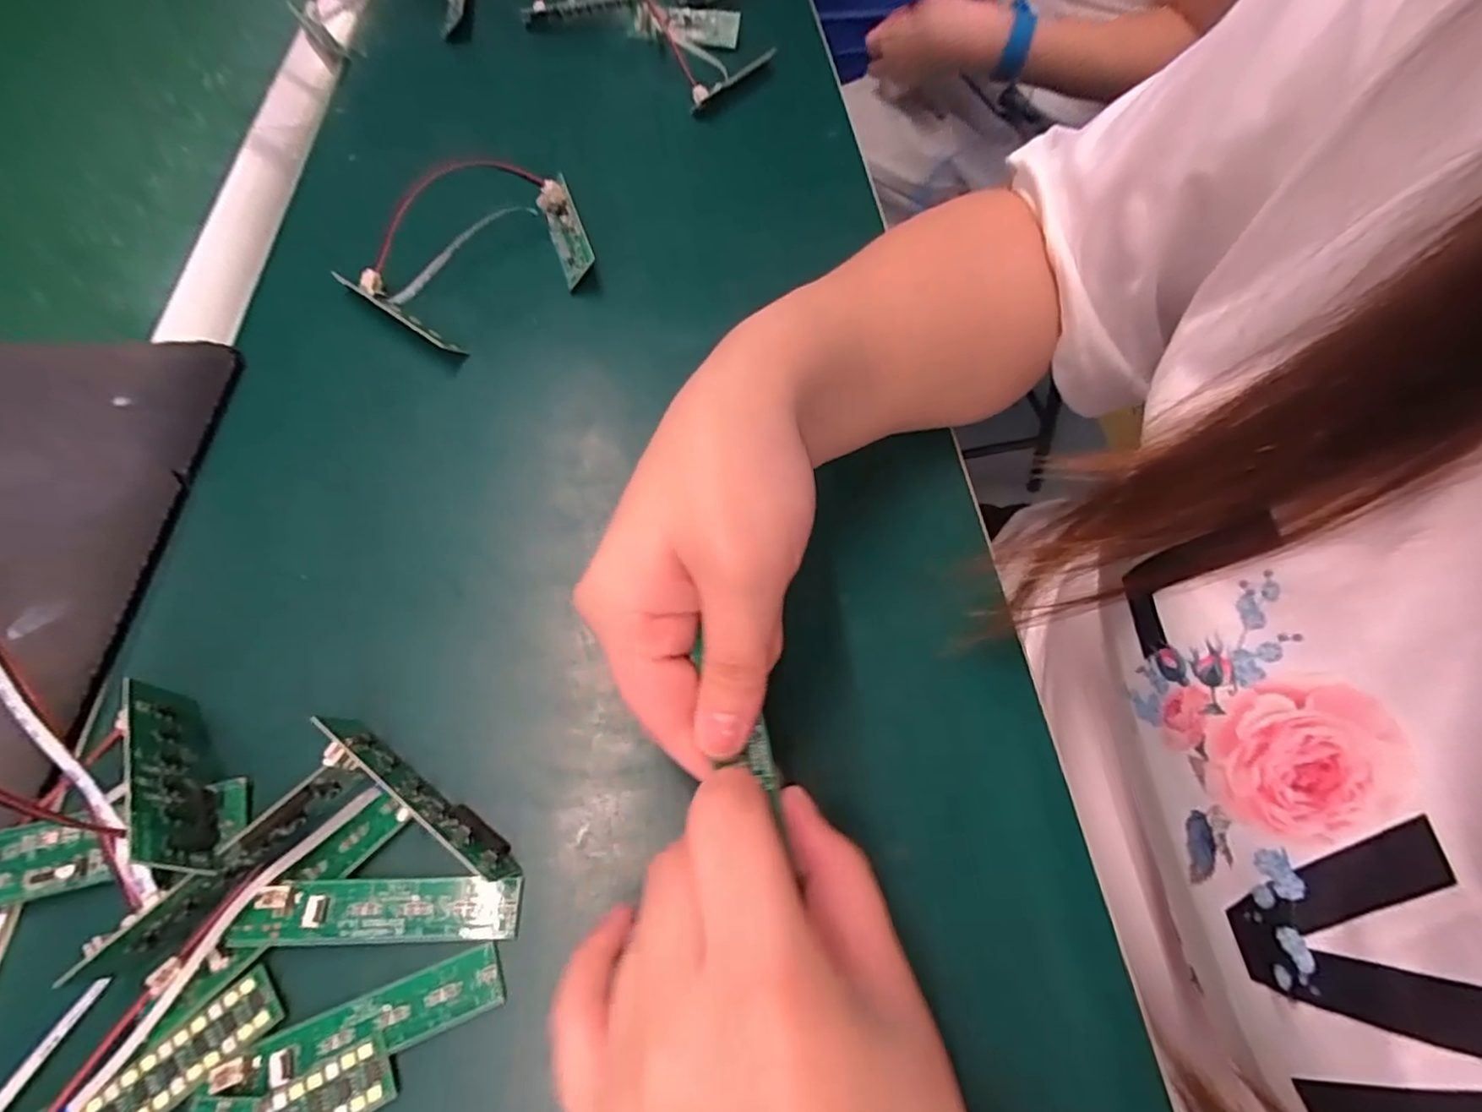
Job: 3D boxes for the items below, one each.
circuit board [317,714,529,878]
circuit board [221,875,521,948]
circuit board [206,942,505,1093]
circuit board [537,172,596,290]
[{"bbox_3d":[-0.108,0.078,0.215,0.085,0.020,0.010,32,66,16],"label":"circuit board"},{"bbox_3d":[-0.112,0.109,0.200,0.082,0.007,0.018,2,59,-6],"label":"circuit board"},{"bbox_3d":[-0.109,0.137,0.187,0.074,0.006,0.016,-16,61,-15],"label":"circuit board"},{"bbox_3d":[-0.099,-0.181,0.356,0.023,0.008,0.078,-35,62,27],"label":"circuit board"}]

